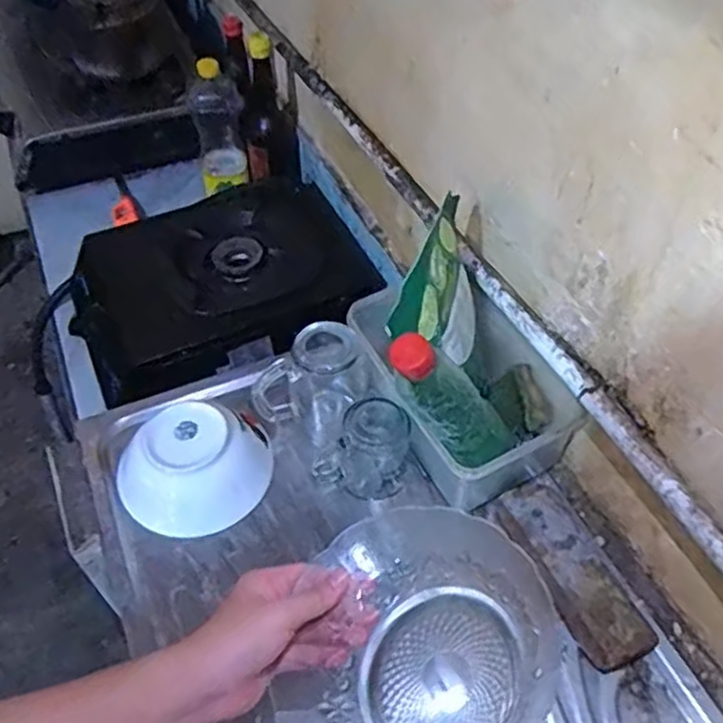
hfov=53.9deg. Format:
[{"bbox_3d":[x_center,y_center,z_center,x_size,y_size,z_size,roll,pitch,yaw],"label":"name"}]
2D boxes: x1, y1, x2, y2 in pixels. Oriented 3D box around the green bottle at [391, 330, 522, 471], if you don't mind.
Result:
[{"bbox_3d":[0.075,0.034,0.606,0.050,0.175,0.050,-21,46,24],"label":"green bottle"}]

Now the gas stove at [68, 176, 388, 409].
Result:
[{"bbox_3d":[-0.199,-0.129,0.995,0.400,0.089,0.274,-20,53,-15],"label":"gas stove"}]

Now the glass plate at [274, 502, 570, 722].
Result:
[{"bbox_3d":[0.055,0.228,0.504,0.205,0.041,0.237,-41,99,-12],"label":"glass plate"}]

